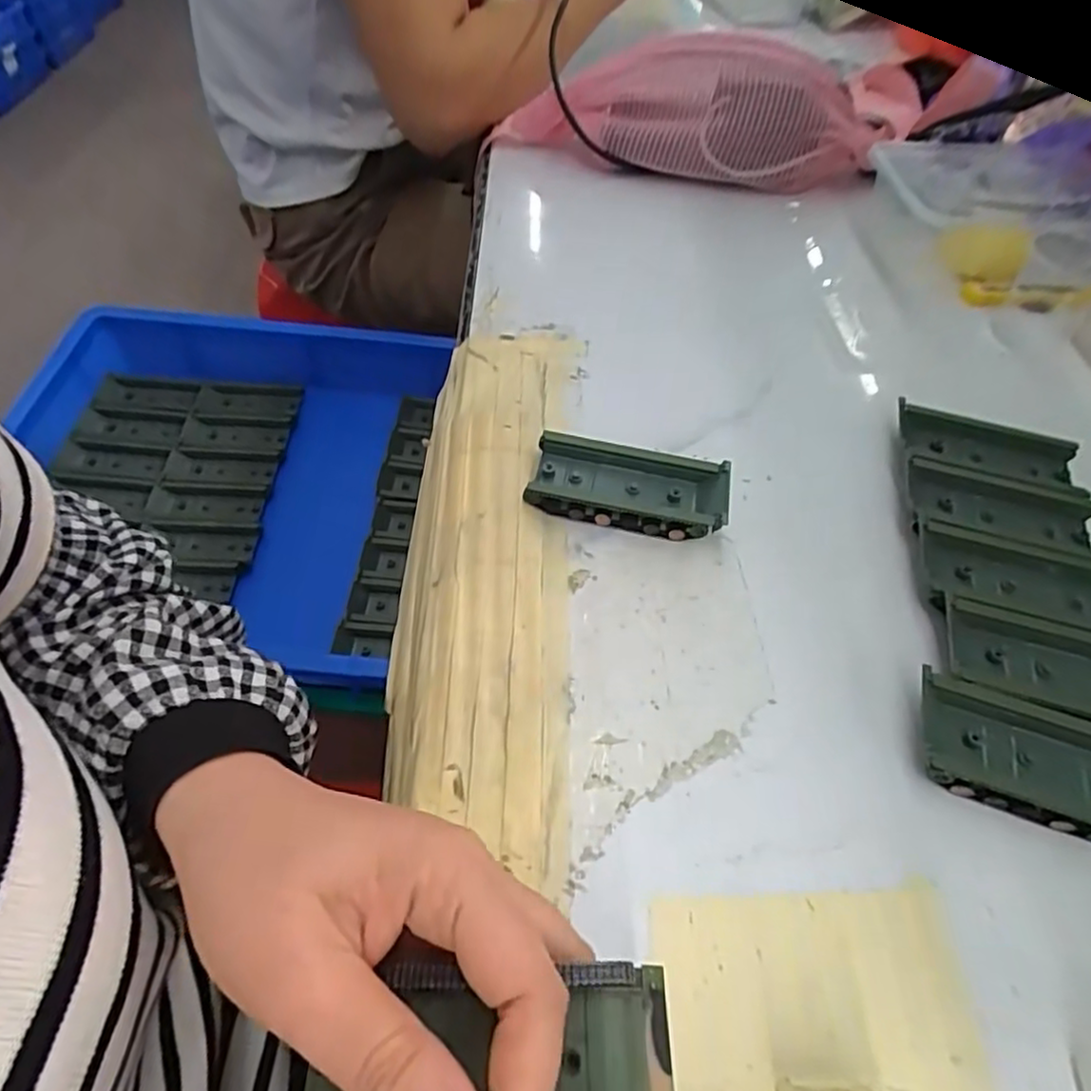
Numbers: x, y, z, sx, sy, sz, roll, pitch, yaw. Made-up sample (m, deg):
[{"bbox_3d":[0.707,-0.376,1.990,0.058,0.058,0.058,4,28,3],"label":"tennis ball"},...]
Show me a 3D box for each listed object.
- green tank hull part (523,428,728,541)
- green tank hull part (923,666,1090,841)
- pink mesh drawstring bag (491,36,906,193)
[{"bbox_3d":[0.043,-0.030,0.349,0.097,0.017,0.044,12,54,6],"label":"green tank hull part"},{"bbox_3d":[0.198,0.086,0.272,0.093,0.016,0.044,17,55,10],"label":"green tank hull part"},{"bbox_3d":[0.129,-0.357,0.549,0.311,0.093,0.128,14,55,8],"label":"pink mesh drawstring bag"}]

